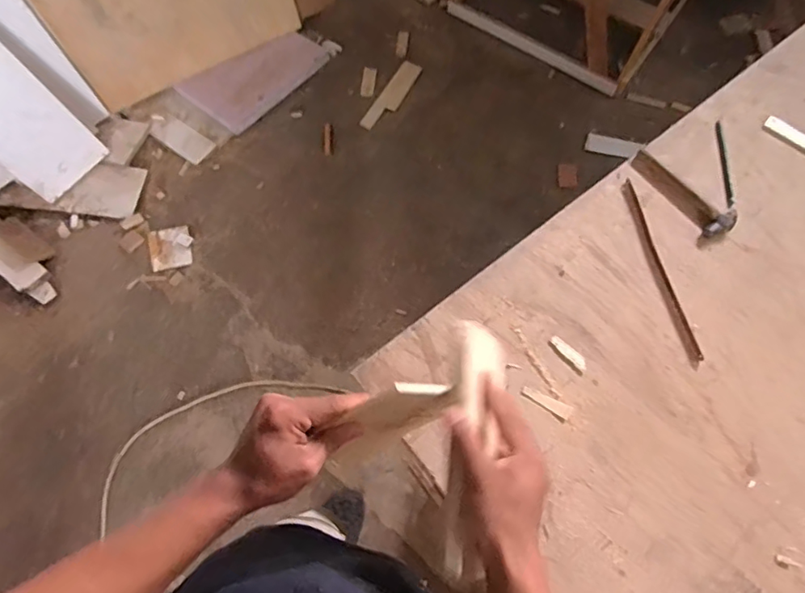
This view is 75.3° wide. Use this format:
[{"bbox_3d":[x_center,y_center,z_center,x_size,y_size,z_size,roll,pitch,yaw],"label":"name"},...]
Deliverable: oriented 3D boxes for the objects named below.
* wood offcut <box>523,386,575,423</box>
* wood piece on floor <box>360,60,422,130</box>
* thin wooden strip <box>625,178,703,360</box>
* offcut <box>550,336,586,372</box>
[{"bbox_3d":[0.199,0.147,0.723,0.069,0.006,0.023,29,71,10],"label":"wood offcut"},{"bbox_3d":[-0.037,-0.709,1.841,0.081,0.016,0.323,28,71,9],"label":"wood piece on floor"},{"bbox_3d":[0.389,-0.046,0.795,0.018,0.009,0.294,-12,72,-4],"label":"thin wooden strip"},{"bbox_3d":[0.238,0.080,0.745,0.061,0.006,0.018,43,74,14],"label":"offcut"}]

